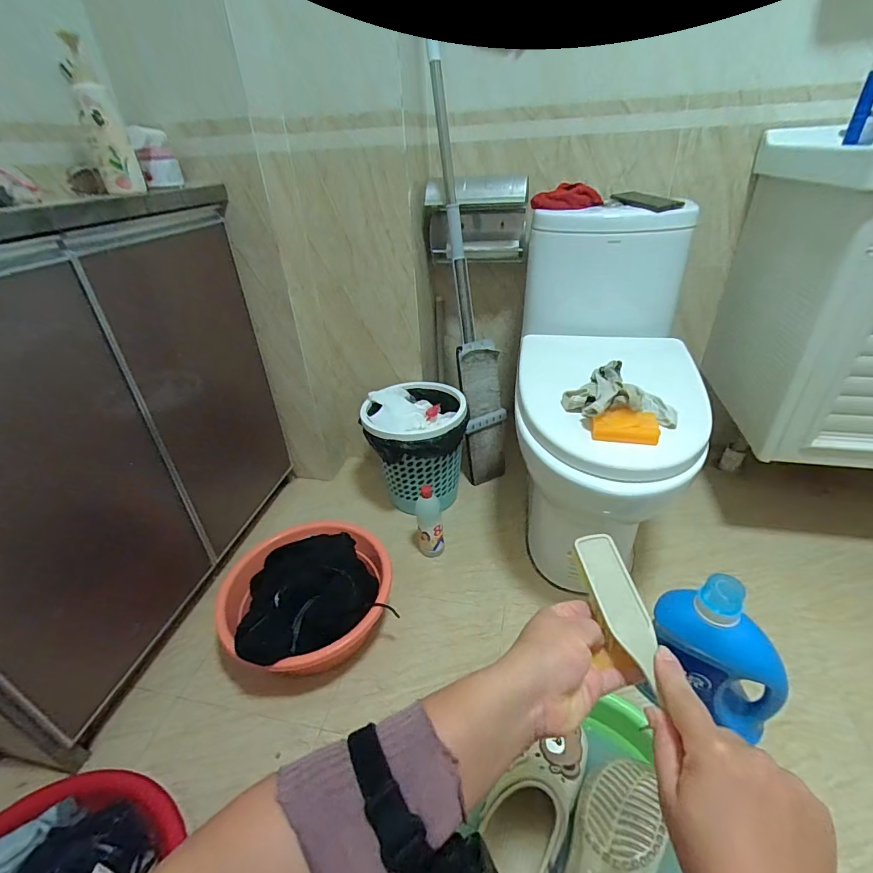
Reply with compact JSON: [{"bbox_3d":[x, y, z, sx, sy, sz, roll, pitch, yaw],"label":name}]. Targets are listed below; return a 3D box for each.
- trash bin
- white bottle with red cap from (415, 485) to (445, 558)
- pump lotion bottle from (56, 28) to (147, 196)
[{"bbox_3d":[-0.052,0.030,1.197,0.261,0.257,0.254,-9,33,-8],"label":"trash bin"},{"bbox_3d":[-0.017,0.206,1.057,0.065,0.179,0.061,-6,33,-4],"label":"white bottle with red cap"},{"bbox_3d":[-0.550,-0.517,0.720,0.064,0.211,0.070,-21,36,-25],"label":"pump lotion bottle"}]

